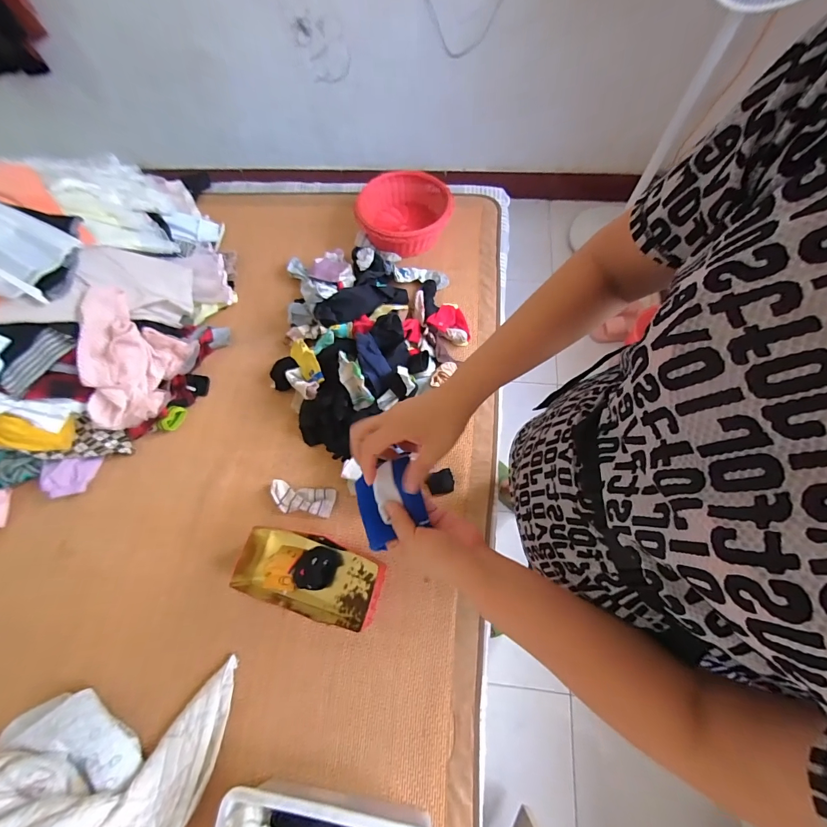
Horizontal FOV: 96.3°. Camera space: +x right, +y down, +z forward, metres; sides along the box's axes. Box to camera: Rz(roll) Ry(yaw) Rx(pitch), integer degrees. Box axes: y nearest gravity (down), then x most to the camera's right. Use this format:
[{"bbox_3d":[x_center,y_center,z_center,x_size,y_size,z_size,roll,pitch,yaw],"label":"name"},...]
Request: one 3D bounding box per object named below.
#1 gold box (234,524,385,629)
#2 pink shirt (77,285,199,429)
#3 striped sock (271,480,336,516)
[{"bbox_3d":[-0.220,0.343,0.781,0.313,0.067,0.159,15,70,9],"label":"gold box"},{"bbox_3d":[-0.713,-0.125,0.912,0.189,0.161,0.303,17,70,9],"label":"pink shirt"},{"bbox_3d":[-0.260,0.198,0.863,0.149,0.018,0.065,7,69,6],"label":"striped sock"}]

